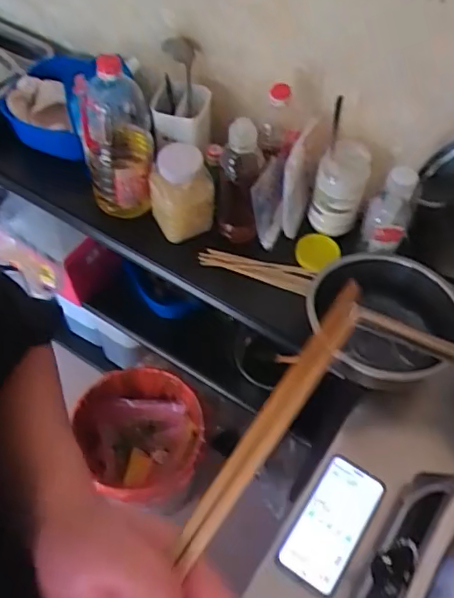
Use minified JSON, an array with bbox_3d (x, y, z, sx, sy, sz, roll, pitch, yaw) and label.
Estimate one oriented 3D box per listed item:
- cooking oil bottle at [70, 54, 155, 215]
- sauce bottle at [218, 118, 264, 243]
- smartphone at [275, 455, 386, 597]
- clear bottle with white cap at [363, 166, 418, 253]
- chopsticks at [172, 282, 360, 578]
[{"bbox_3d":[-0.182,-0.267,0.937,0.113,0.274,0.111,-11,59,-8],"label":"cooking oil bottle"},{"bbox_3d":[0.019,-0.181,0.916,0.064,0.242,0.053,5,58,2],"label":"sauce bottle"},{"bbox_3d":[0.139,0.293,0.749,0.082,0.012,0.169,30,62,16],"label":"smartphone"},{"bbox_3d":[0.253,-0.131,0.884,0.045,0.165,0.064,-2,58,-3],"label":"clear bottle with white cap"},{"bbox_3d":[-0.013,0.108,0.267,0.013,0.019,0.267,34,91,18],"label":"chopsticks"}]

